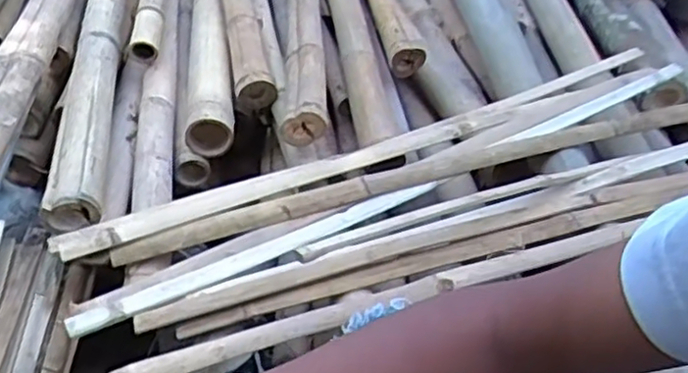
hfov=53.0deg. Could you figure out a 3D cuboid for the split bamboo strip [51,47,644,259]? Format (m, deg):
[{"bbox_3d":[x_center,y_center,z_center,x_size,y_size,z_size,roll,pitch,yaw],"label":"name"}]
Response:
[{"bbox_3d":[0.078,-0.063,1.018,0.960,0.017,0.061,-19,55,-21],"label":"split bamboo strip"}]

